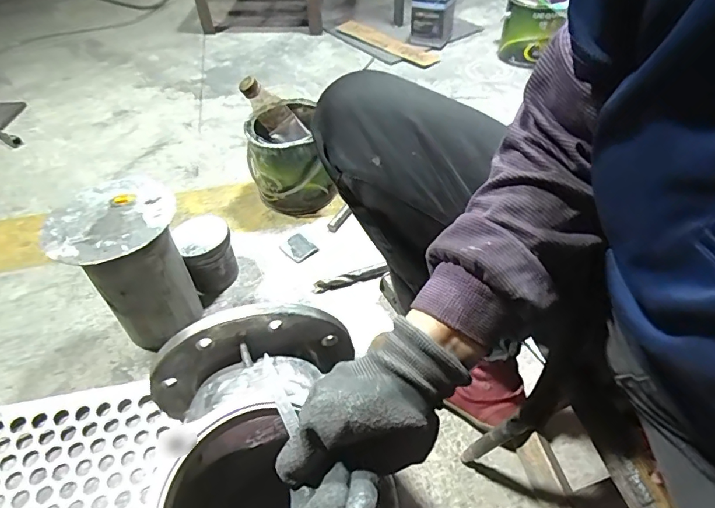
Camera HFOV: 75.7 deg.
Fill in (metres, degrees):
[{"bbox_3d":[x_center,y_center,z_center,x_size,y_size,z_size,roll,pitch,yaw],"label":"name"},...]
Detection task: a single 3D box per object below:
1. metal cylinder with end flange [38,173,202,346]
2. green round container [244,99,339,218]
[{"bbox_3d":[-0.301,0.026,0.641,0.150,0.215,0.146,-26,51,-20],"label":"metal cylinder with end flange"},{"bbox_3d":[-0.125,-0.178,0.870,0.148,0.163,0.148,-18,49,-14],"label":"green round container"}]

